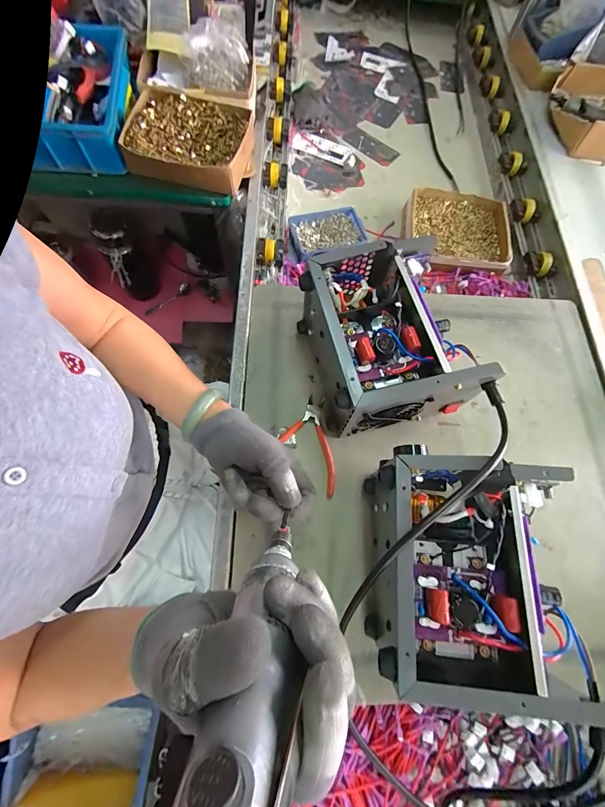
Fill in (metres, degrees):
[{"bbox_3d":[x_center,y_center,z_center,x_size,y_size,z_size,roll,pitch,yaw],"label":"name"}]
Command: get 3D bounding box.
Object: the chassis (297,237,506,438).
[{"bbox_3d":[0.104,-0.083,0.465,0.194,0.156,0.218,-13,72,-8],"label":"chassis"}]

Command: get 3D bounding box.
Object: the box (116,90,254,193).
[{"bbox_3d":[-0.217,-0.508,0.638,0.224,0.050,0.186,17,70,2],"label":"box"}]

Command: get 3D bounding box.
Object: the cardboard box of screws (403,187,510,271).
[{"bbox_3d":[0.331,-0.375,0.711,0.226,0.046,0.199,12,70,0],"label":"cardboard box of screws"}]

